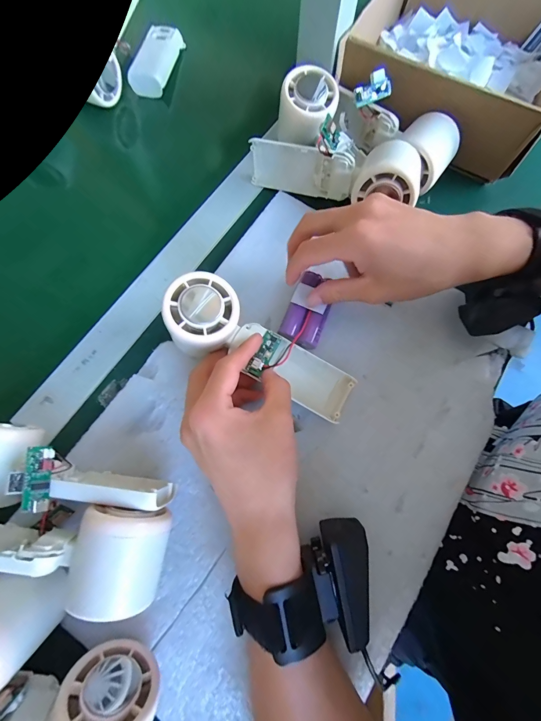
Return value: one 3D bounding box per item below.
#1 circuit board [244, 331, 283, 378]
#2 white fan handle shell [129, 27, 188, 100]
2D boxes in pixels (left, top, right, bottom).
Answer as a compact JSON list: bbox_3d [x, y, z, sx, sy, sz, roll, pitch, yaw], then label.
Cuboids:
[{"bbox_3d":[-0.005,-0.006,0.246,0.014,0.007,0.038,28,70,5],"label":"circuit board"},{"bbox_3d":[-0.138,-0.367,0.365,0.044,0.020,0.103,12,75,1],"label":"white fan handle shell"}]

